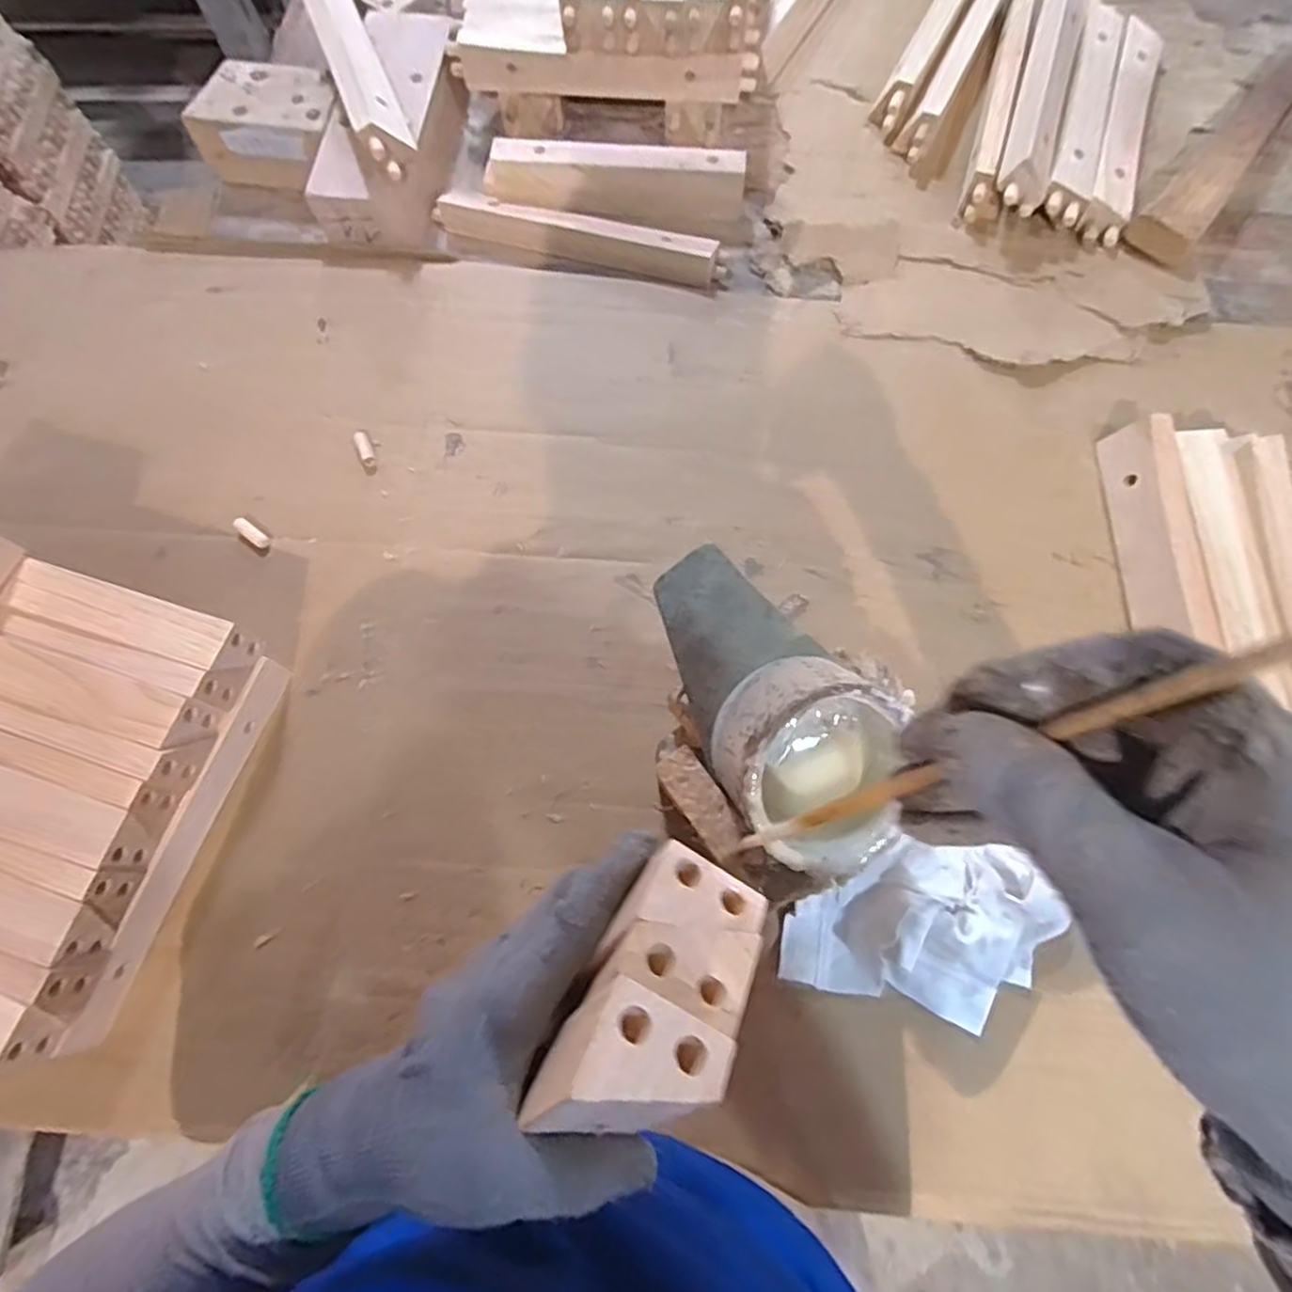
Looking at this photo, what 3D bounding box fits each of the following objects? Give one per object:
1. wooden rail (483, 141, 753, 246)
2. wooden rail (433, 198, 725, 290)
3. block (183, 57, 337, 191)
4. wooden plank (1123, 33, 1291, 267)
[{"bbox_3d":[-0.024,-0.410,0.627,0.239,0.047,0.048,4,71,2],"label":"wooden rail"},{"bbox_3d":[-0.061,-0.363,0.621,0.257,0.030,0.031,15,72,6],"label":"wooden rail"},{"bbox_3d":[-0.342,-0.476,0.648,0.129,0.066,0.088,12,72,5],"label":"block"},{"bbox_3d":[0.543,-0.471,0.641,0.051,0.032,0.363,37,76,12],"label":"wooden plank"}]

